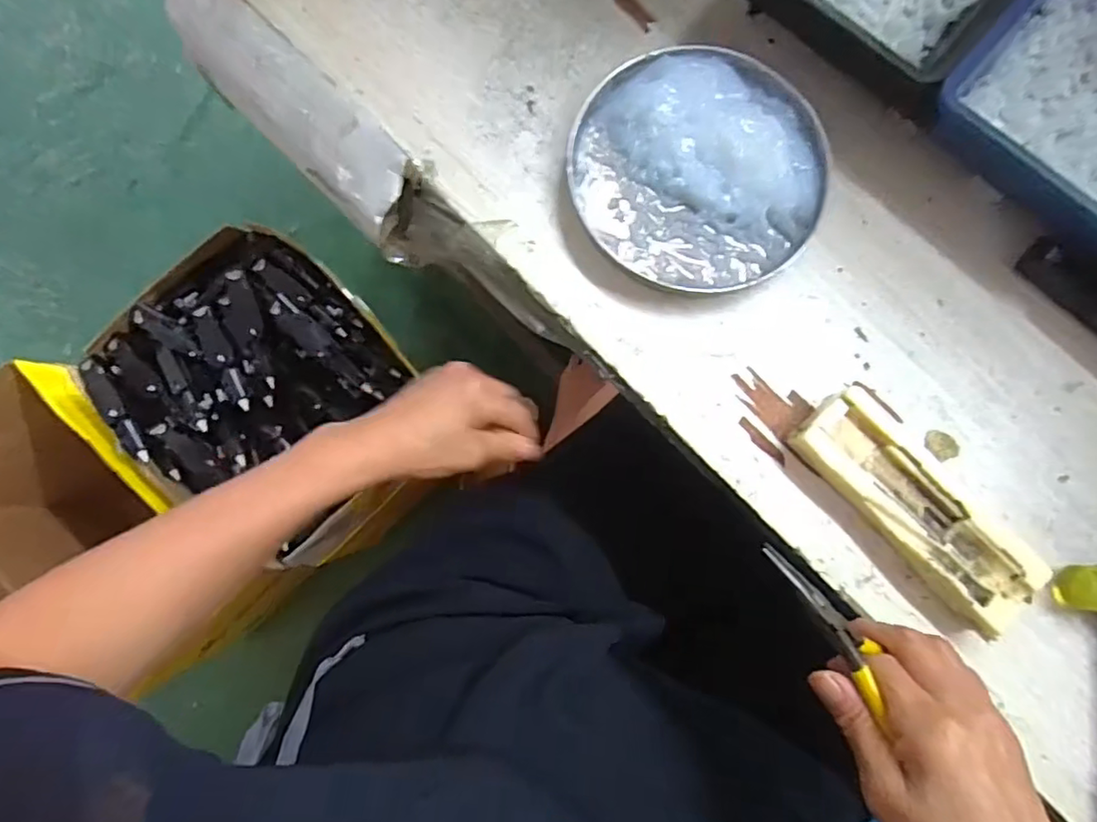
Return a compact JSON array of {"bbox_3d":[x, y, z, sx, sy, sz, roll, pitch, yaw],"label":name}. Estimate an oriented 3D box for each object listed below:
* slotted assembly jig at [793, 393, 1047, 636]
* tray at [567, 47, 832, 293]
[{"bbox_3d":[0.194,0.052,0.320,0.046,0.024,0.139,-44,86,-7],"label":"slotted assembly jig"},{"bbox_3d":[0.086,-0.140,0.344,0.142,0.028,0.130,0,83,-2],"label":"tray"}]

